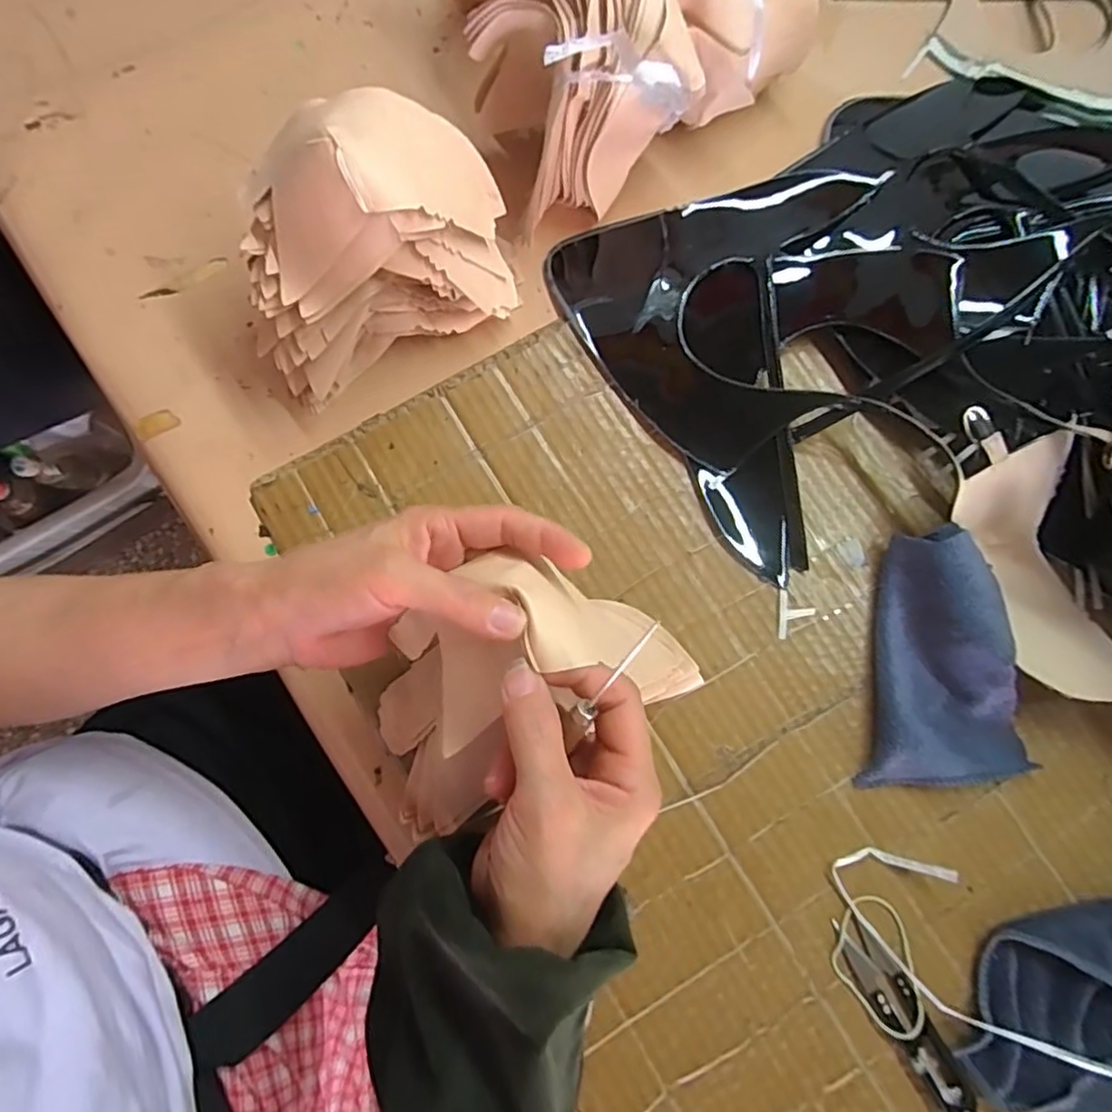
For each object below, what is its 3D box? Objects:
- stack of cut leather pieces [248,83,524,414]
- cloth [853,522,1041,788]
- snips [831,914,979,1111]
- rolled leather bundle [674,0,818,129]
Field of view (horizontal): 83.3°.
[{"bbox_3d":[-0.103,-0.172,0.348,0.153,0.115,0.083,-28,80,-6],"label":"stack of cut leather pieces"},{"bbox_3d":[0.219,0.057,0.347,0.084,0.041,0.134,0,79,-1],"label":"cloth"},{"bbox_3d":[0.182,0.240,0.325,0.023,0.009,0.100,-33,81,-7],"label":"snips"},{"bbox_3d":[0.118,-0.350,0.407,0.121,0.083,0.091,-37,82,-8],"label":"rolled leather bundle"}]

